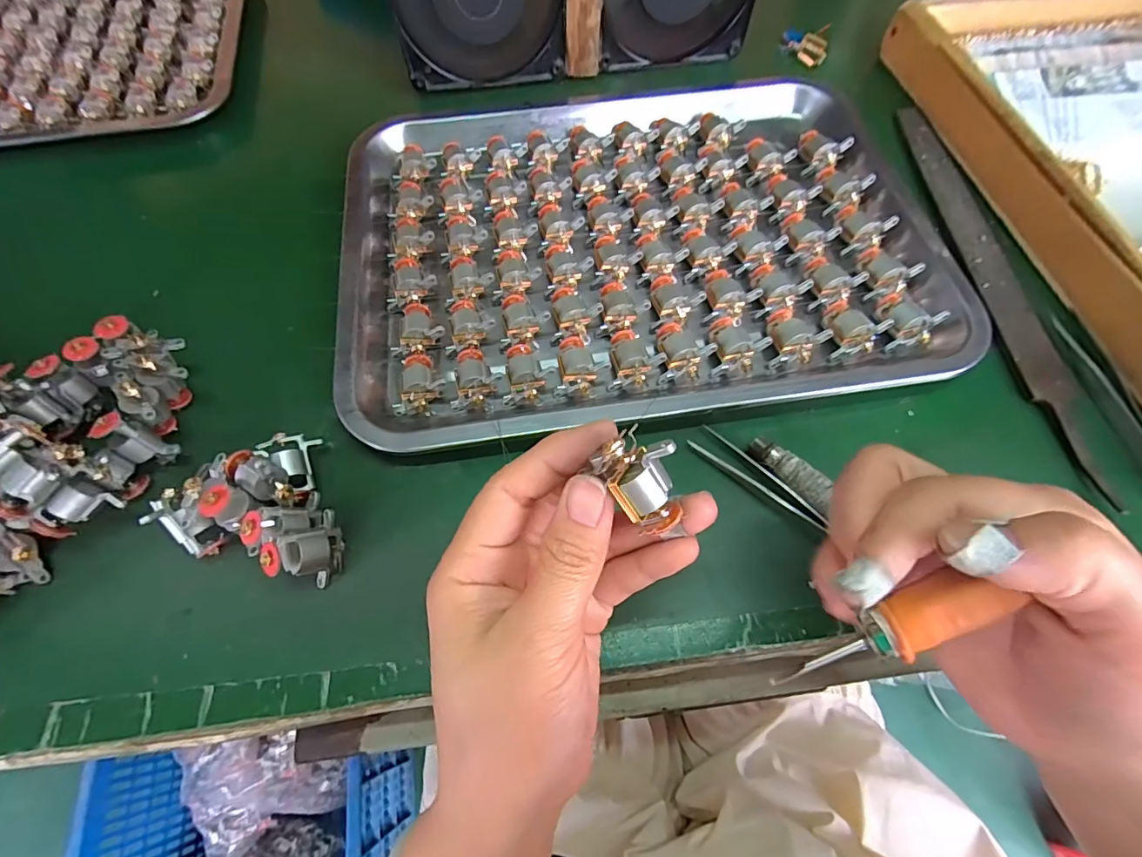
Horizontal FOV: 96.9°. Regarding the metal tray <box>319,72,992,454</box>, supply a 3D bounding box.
[{"bbox_3d":[0.039,-0.124,0.316,0.348,0.021,0.268,-9,66,-3],"label":"metal tray"}]

